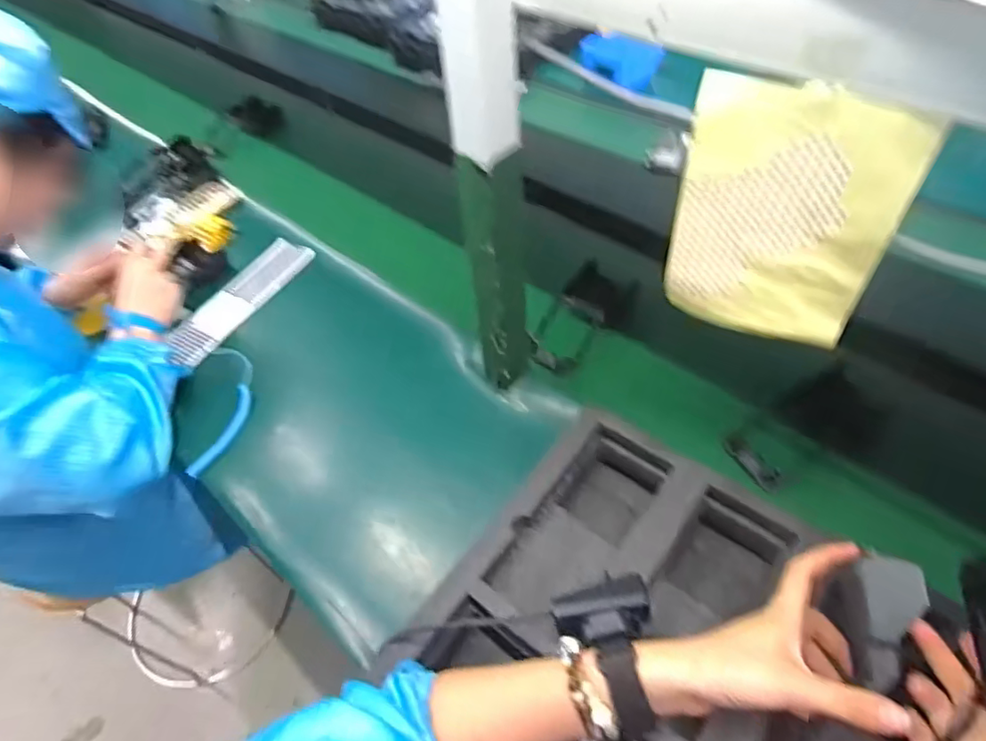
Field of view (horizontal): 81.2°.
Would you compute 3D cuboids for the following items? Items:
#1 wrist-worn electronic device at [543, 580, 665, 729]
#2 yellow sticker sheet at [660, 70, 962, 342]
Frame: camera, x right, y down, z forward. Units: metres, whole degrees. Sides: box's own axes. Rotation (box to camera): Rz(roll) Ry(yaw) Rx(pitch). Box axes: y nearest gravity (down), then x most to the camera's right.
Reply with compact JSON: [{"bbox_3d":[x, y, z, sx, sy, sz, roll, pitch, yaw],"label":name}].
[{"bbox_3d":[0.081,0.175,0.415,0.067,0.023,0.043,-15,51,-7],"label":"wrist-worn electronic device"},{"bbox_3d":[0.182,-0.091,0.371,0.124,0.174,0.014,24,56,23],"label":"yellow sticker sheet"}]

